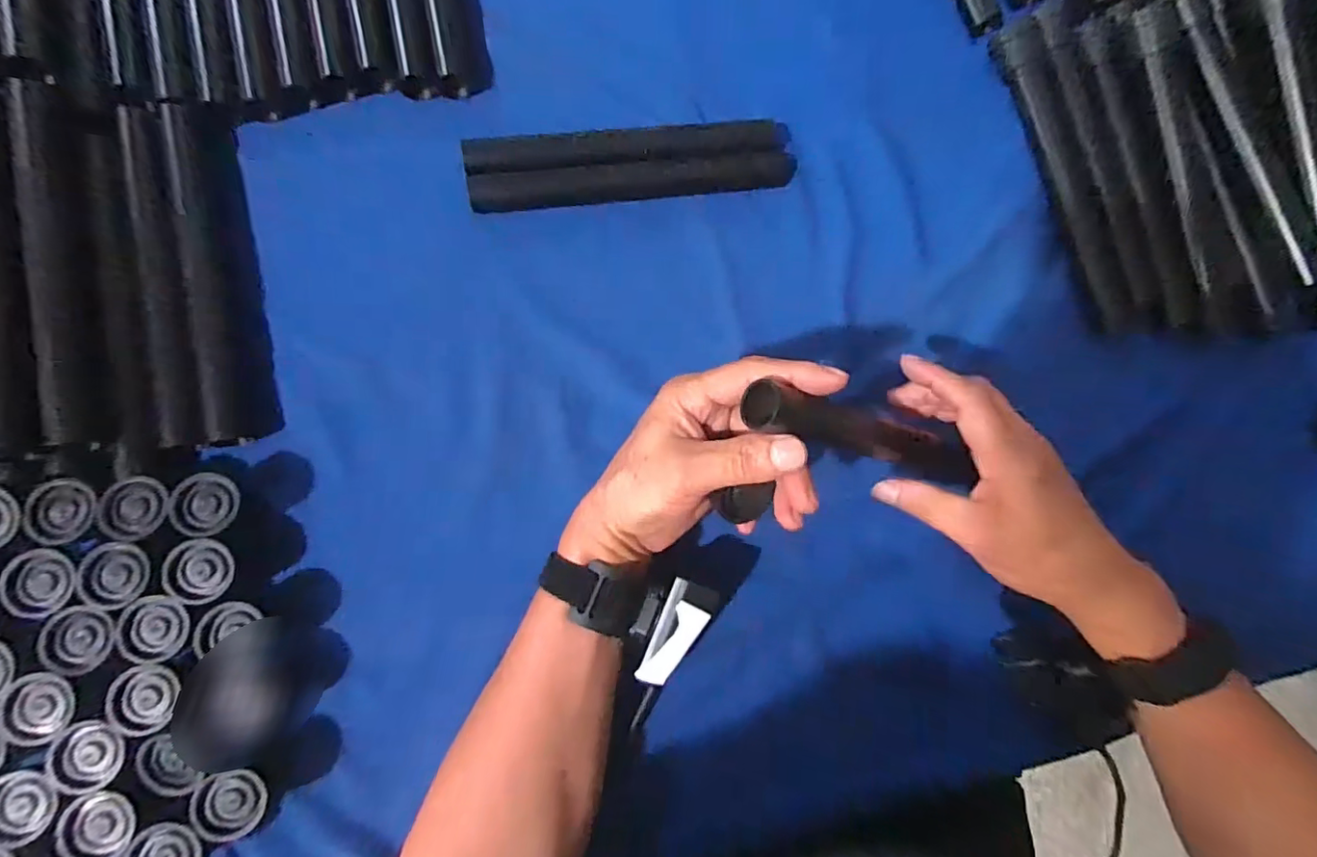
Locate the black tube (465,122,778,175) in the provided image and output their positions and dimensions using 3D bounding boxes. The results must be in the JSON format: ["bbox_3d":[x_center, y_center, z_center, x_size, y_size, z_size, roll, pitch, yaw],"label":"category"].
[{"bbox_3d":[-0.024,-0.200,0.402,0.215,0.019,0.024,-9,85,-7],"label":"black tube"}]

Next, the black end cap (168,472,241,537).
[{"bbox_3d":[-0.251,0.042,0.314,0.033,0.006,0.034,7,73,-12],"label":"black end cap"}]

